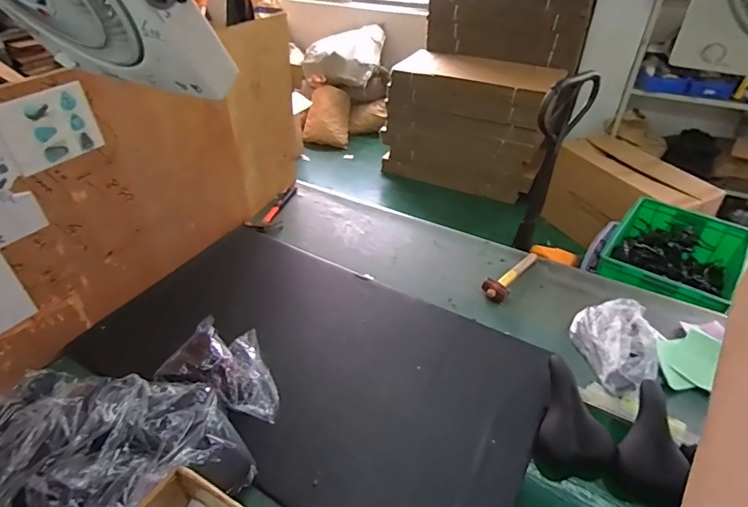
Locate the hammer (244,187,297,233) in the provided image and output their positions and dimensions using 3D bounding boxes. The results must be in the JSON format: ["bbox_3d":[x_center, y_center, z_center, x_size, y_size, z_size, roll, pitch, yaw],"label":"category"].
[{"bbox_3d":[-0.372,-0.177,1.782,0.113,0.025,0.316,17,43,20],"label":"hammer"}]

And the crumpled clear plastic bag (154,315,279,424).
[{"bbox_3d":[-0.370,0.287,1.143,0.327,0.064,0.225,11,41,13],"label":"crumpled clear plastic bag"}]

